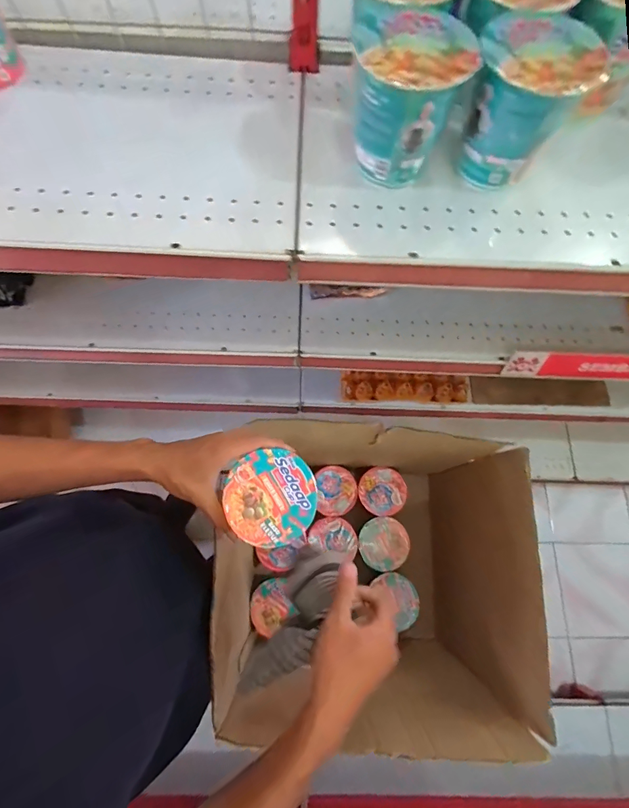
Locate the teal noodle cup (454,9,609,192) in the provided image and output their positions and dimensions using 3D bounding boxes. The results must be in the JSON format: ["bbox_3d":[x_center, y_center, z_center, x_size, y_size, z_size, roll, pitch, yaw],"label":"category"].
[{"bbox_3d":[0.197,-0.288,0.376,0.099,0.102,0.097,0,74,-1],"label":"teal noodle cup"}]

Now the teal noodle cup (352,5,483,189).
[{"bbox_3d":[0.088,-0.290,0.374,0.101,0.103,0.096,0,74,-1],"label":"teal noodle cup"}]

